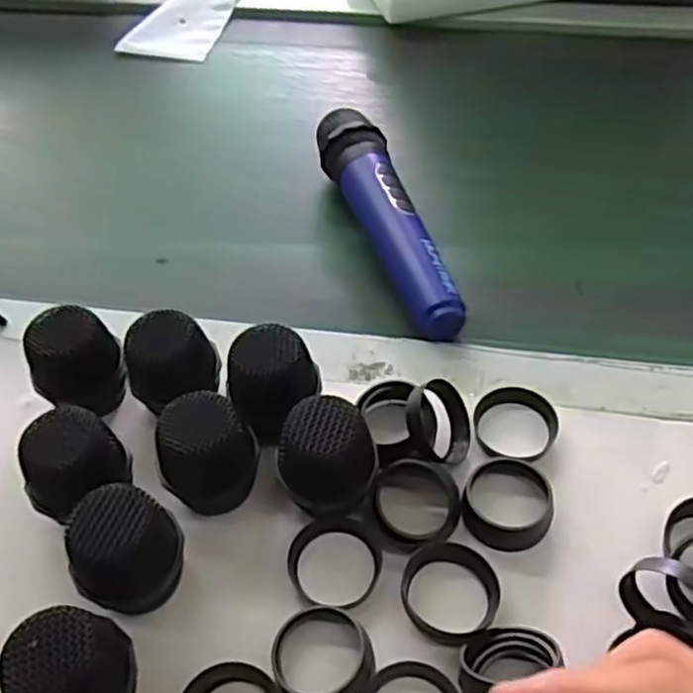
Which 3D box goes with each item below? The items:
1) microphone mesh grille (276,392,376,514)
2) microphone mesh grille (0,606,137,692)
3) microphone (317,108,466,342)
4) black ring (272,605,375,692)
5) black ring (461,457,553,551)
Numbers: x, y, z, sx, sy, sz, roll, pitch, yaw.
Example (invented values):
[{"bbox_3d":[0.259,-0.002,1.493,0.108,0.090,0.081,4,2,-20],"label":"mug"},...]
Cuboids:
[{"bbox_3d":[-0.009,0.057,0.351,0.041,0.057,0.037,13,52,13],"label":"microphone mesh grille"},{"bbox_3d":[-0.108,0.136,0.294,0.041,0.060,0.040,-7,50,-4],"label":"microphone mesh grille"},{"bbox_3d":[0.023,-0.086,0.488,0.048,0.047,0.200,-12,51,-8],"label":"microphone"},{"bbox_3d":[-0.010,0.135,0.316,0.041,0.015,0.046,-23,53,-16],"label":"black ring"},{"bbox_3d":[0.080,0.074,0.361,0.043,0.013,0.047,-1,50,1],"label":"black ring"}]

